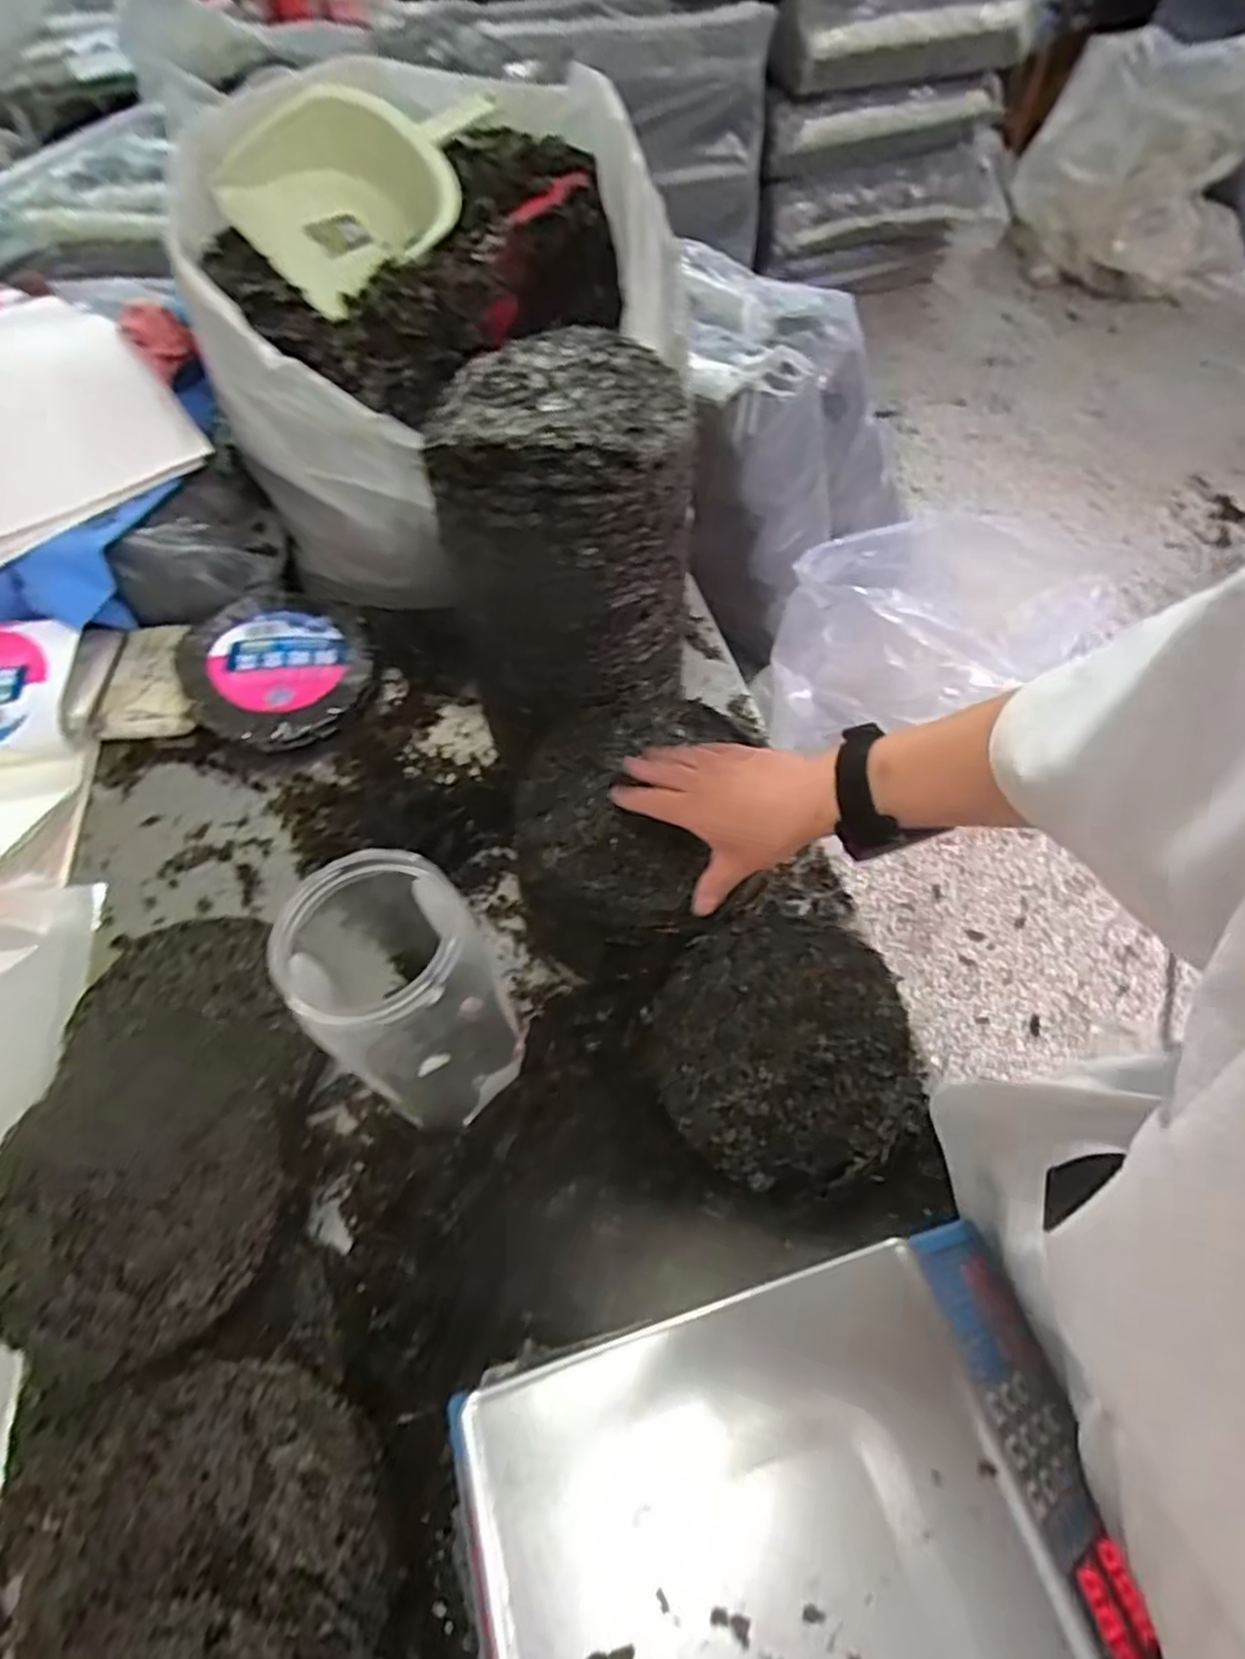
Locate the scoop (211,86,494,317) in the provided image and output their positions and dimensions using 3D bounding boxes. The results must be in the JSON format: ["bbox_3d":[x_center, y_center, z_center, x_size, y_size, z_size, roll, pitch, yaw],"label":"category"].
[{"bbox_3d":[-0.295,-0.779,0.923,0.163,0.133,0.315,37,65,23],"label":"scoop"}]

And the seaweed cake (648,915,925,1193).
[{"bbox_3d":[0.120,0.158,0.568,0.196,0.015,0.184,3,69,-9],"label":"seaweed cake"}]

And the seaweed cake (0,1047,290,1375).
[{"bbox_3d":[-0.327,0.246,0.515,0.196,0.019,0.183,-1,57,1],"label":"seaweed cake"}]

